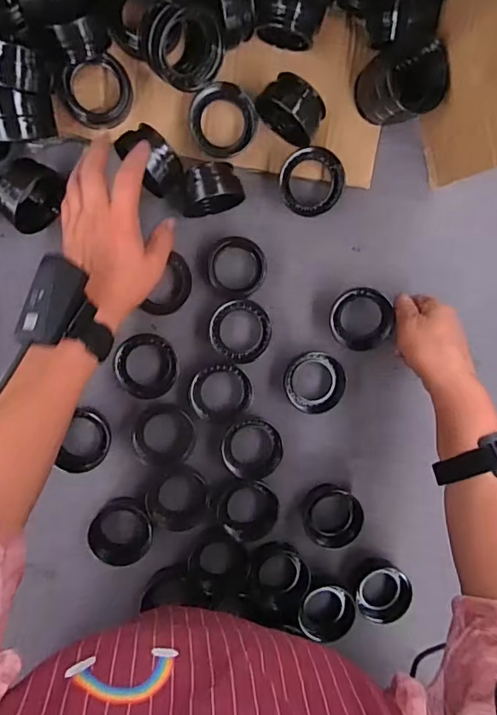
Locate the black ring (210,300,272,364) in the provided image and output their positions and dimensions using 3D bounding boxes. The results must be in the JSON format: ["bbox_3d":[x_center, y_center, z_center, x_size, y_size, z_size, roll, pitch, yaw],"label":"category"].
[{"bbox_3d":[-0.009,-0.029,0.535,0.066,0.028,0.068,-1,95,-7],"label":"black ring"}]

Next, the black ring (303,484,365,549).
[{"bbox_3d":[0.094,0.184,0.562,0.073,0.034,0.068,27,91,-9],"label":"black ring"}]

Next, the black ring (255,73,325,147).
[{"bbox_3d":[0.044,-0.248,0.490,0.067,0.054,0.044,37,90,-9],"label":"black ring"}]

